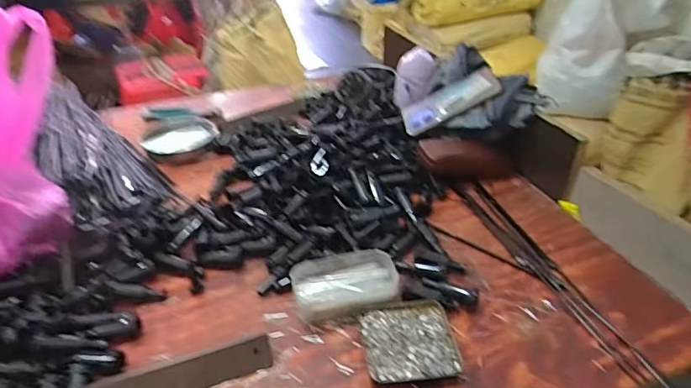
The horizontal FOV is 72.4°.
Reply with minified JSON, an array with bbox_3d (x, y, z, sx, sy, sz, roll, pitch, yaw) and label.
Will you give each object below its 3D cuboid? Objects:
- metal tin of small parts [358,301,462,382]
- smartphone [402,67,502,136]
[{"bbox_3d":[0.069,0.158,0.512,0.096,0.011,0.092,-6,35,-5],"label":"metal tin of small parts"},{"bbox_3d":[0.174,-0.158,0.797,0.165,0.015,0.086,-26,44,23],"label":"smartphone"}]

